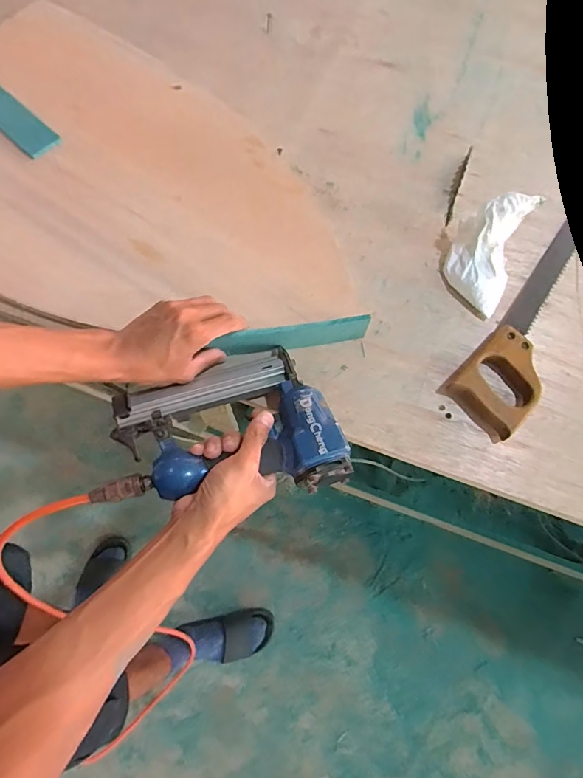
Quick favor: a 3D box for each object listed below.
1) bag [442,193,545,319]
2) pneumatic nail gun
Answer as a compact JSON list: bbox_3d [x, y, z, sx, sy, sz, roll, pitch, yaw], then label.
[{"bbox_3d":[0.243,-0.168,0.528,0.078,0.096,0.113,18,70,4],"label":"bag"},{"bbox_3d":[-0.064,0.052,0.459,0.203,0.069,0.188,-27,75,-8],"label":"pneumatic nail gun"}]

